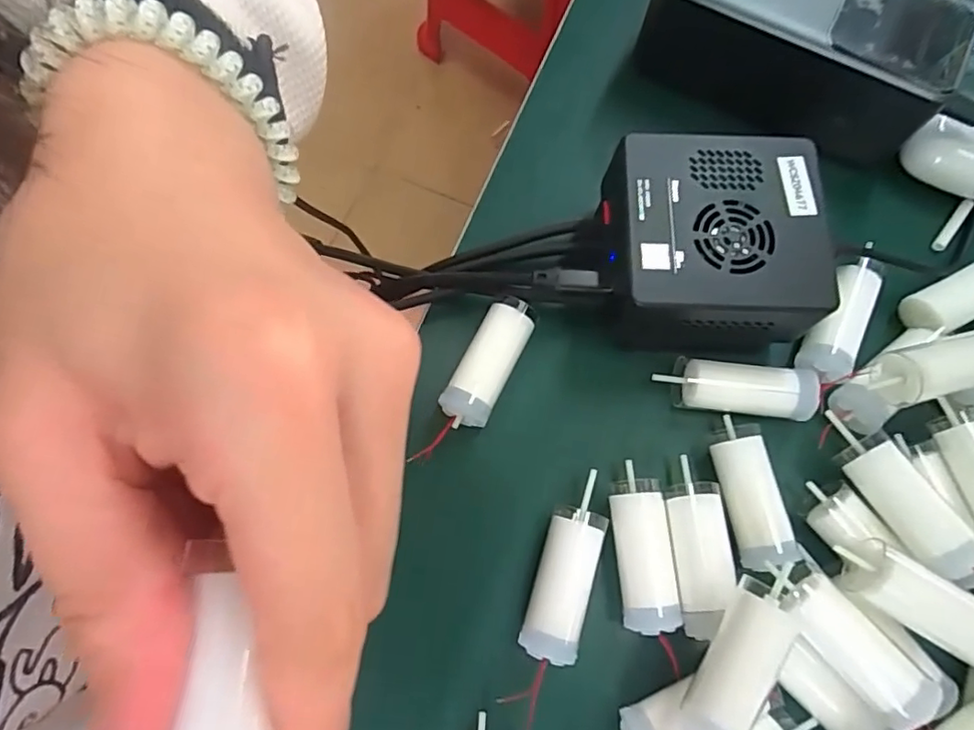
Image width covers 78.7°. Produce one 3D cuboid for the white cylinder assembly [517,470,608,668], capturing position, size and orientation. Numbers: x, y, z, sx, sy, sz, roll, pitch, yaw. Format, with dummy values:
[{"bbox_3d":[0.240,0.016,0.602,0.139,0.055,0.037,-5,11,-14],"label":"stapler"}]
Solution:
[{"bbox_3d":[0.030,0.076,0.225,0.020,0.024,0.065,17,75,5],"label":"white cylinder assembly"}]

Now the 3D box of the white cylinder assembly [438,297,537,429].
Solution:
[{"bbox_3d":[0.001,0.000,0.246,0.019,0.023,0.054,25,75,7],"label":"white cylinder assembly"}]

